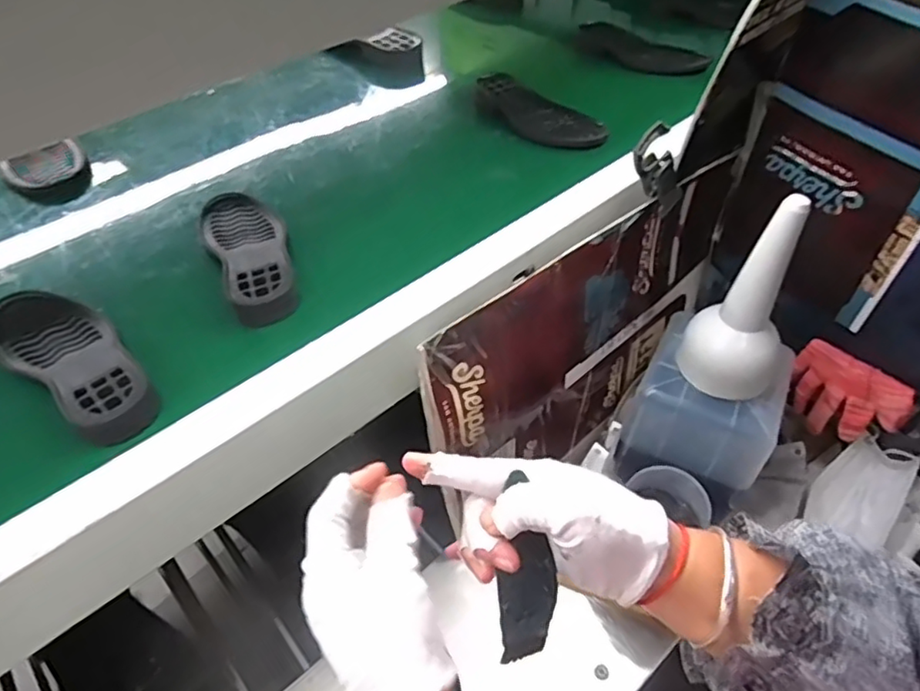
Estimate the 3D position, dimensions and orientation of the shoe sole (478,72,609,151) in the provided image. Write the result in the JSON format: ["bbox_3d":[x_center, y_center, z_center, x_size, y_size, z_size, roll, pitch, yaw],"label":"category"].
[{"bbox_3d":[0.084,-0.276,0.732,0.057,0.030,0.195,-31,52,-25],"label":"shoe sole"}]

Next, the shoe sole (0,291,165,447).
[{"bbox_3d":[-0.301,0.011,0.477,0.187,0.025,0.072,33,55,30],"label":"shoe sole"}]

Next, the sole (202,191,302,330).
[{"bbox_3d":[-0.193,-0.088,0.565,0.070,0.023,0.188,-19,47,-15],"label":"sole"}]

